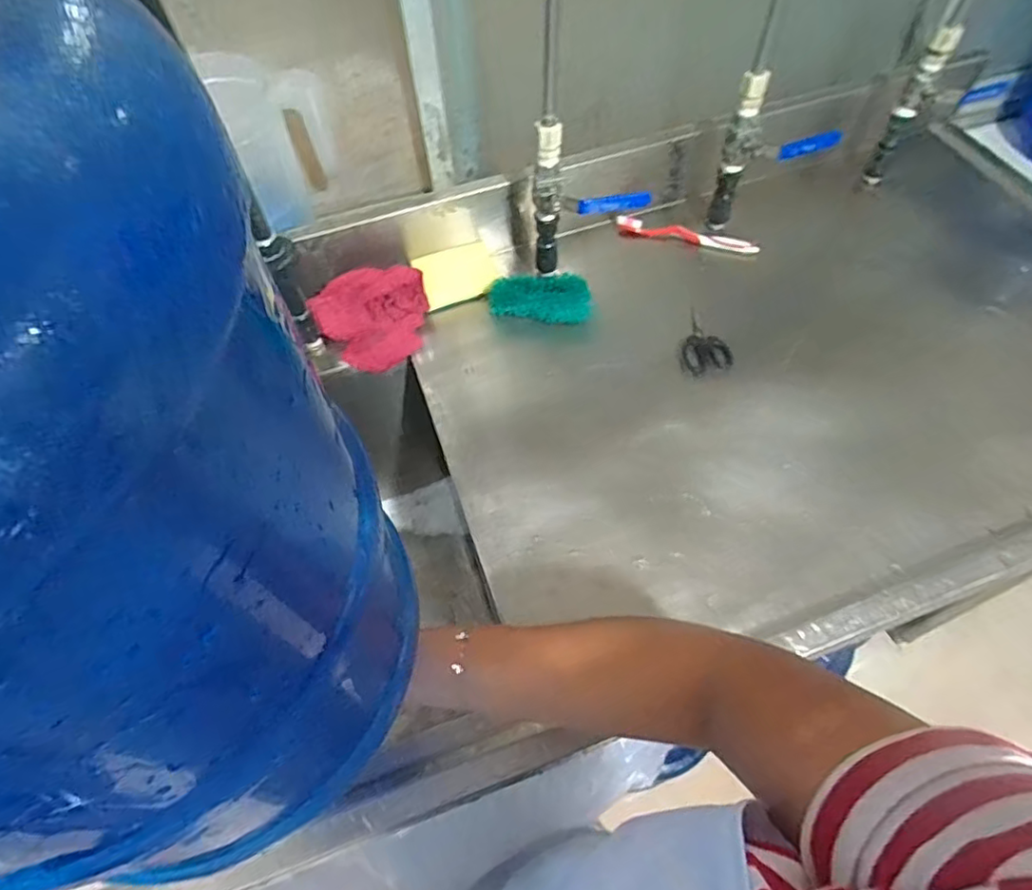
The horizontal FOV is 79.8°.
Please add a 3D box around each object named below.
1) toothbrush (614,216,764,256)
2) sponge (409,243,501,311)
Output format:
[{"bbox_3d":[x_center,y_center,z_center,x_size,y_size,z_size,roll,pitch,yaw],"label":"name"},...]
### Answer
[{"bbox_3d":[0.223,-0.276,0.812,0.183,0.015,0.028,15,59,13],"label":"toothbrush"},{"bbox_3d":[-0.076,-0.216,0.780,0.098,0.009,0.075,-14,77,11],"label":"sponge"}]

